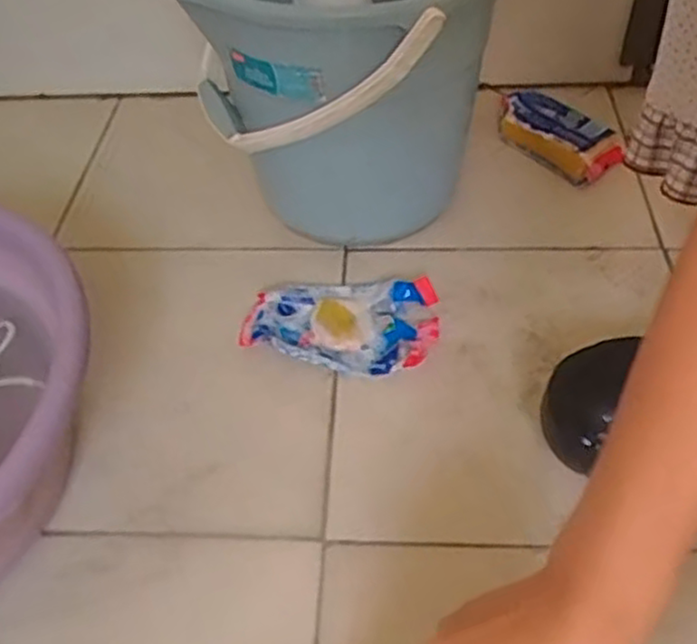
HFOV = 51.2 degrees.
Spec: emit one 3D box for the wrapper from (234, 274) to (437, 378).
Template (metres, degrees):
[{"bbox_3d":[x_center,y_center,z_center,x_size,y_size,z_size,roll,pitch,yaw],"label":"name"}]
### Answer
[{"bbox_3d":[-0.007,-0.002,0.634,0.160,0.024,0.100,5,49,10],"label":"wrapper"}]

